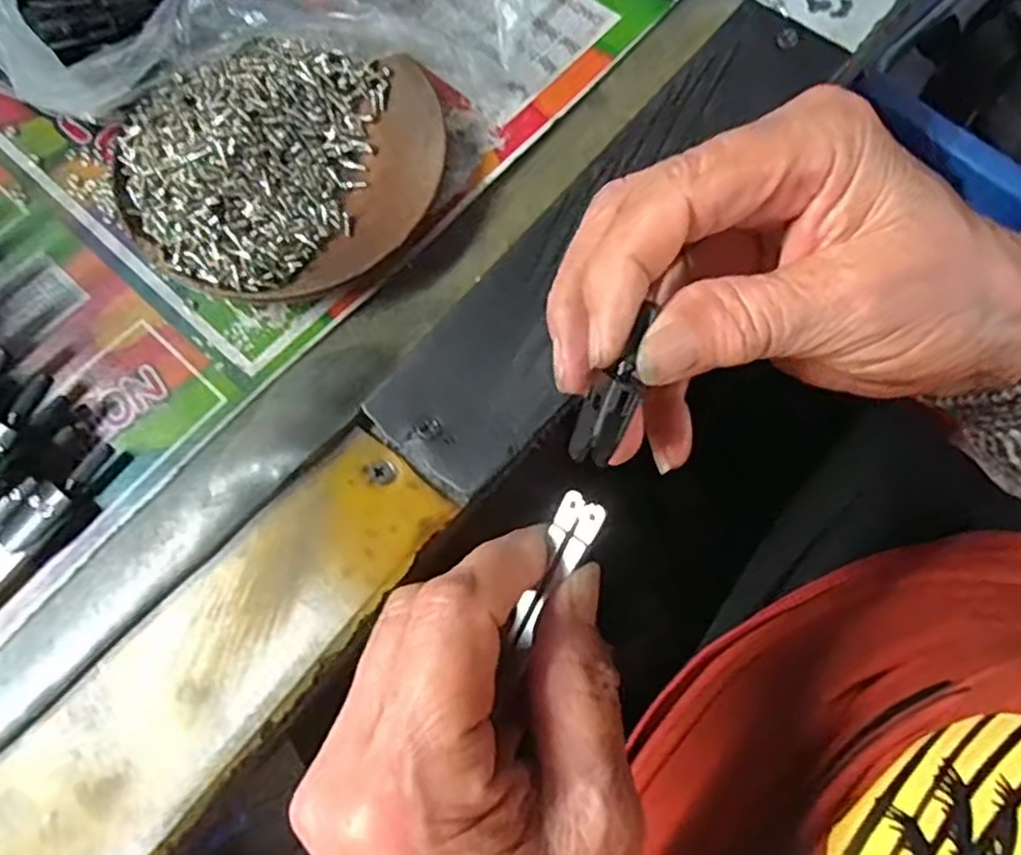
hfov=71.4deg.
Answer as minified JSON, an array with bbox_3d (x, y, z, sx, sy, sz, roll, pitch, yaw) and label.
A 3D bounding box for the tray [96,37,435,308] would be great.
[{"bbox_3d":[-0.078,-0.089,0.252,0.112,0.026,0.092,-23,74,-7],"label":"tray"}]

